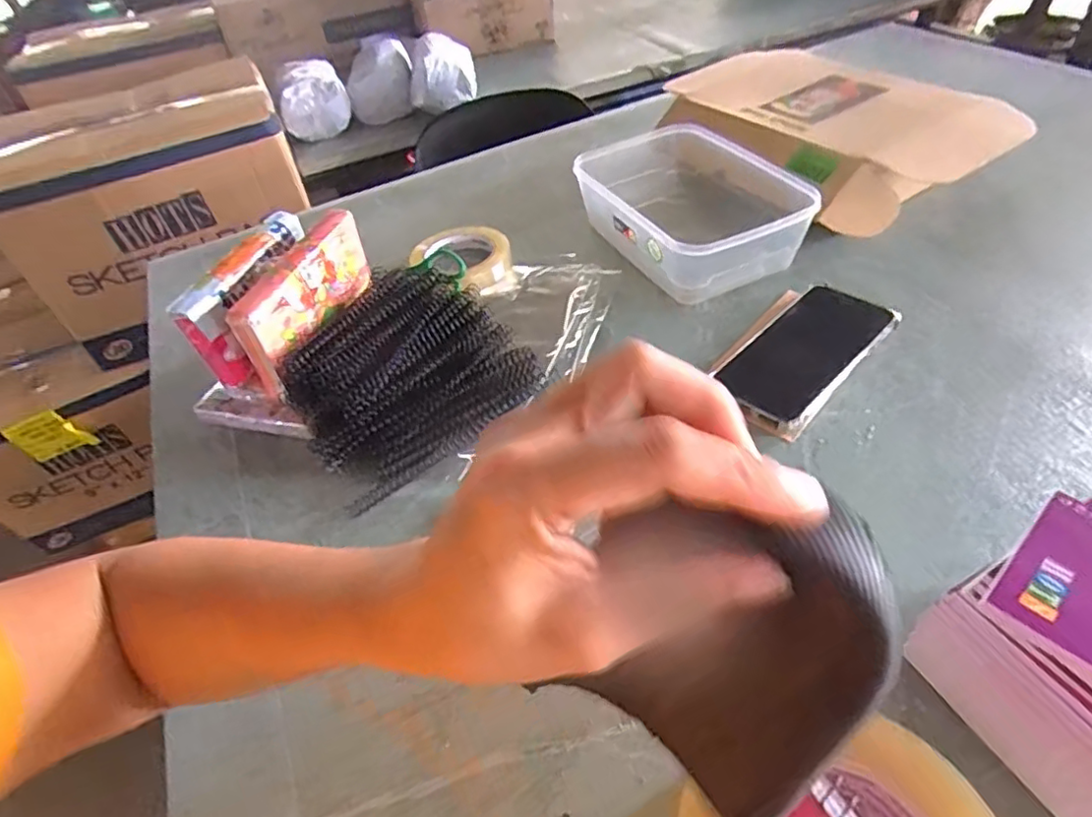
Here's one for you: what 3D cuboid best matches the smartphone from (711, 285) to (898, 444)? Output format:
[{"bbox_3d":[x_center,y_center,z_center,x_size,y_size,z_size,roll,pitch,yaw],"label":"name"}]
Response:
[{"bbox_3d":[0.210,-0.047,0.502,0.161,0.011,0.080,-39,51,-25],"label":"smartphone"}]

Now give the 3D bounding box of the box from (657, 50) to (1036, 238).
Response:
[{"bbox_3d":[0.308,-0.303,0.693,0.253,0.083,0.320,-20,48,-10],"label":"box"}]

